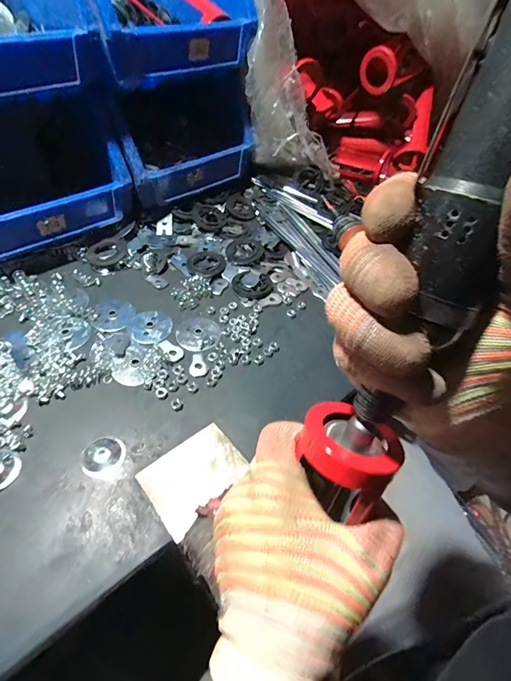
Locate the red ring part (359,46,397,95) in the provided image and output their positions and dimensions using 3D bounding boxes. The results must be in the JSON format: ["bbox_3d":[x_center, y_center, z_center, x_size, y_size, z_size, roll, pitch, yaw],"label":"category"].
[{"bbox_3d":[0.166,-0.366,0.496,0.051,0.062,0.008,36,75,2],"label":"red ring part"}]

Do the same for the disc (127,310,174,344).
[{"bbox_3d":[-0.112,-0.016,0.390,0.045,0.004,0.048,3,49,-4],"label":"disc"}]

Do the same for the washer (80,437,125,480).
[{"bbox_3d":[-0.122,0.093,0.293,0.034,0.004,0.033,3,49,-4],"label":"washer"}]

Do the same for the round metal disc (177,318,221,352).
[{"bbox_3d":[-0.061,-0.008,0.389,0.044,0.004,0.045,3,49,-4],"label":"round metal disc"}]

